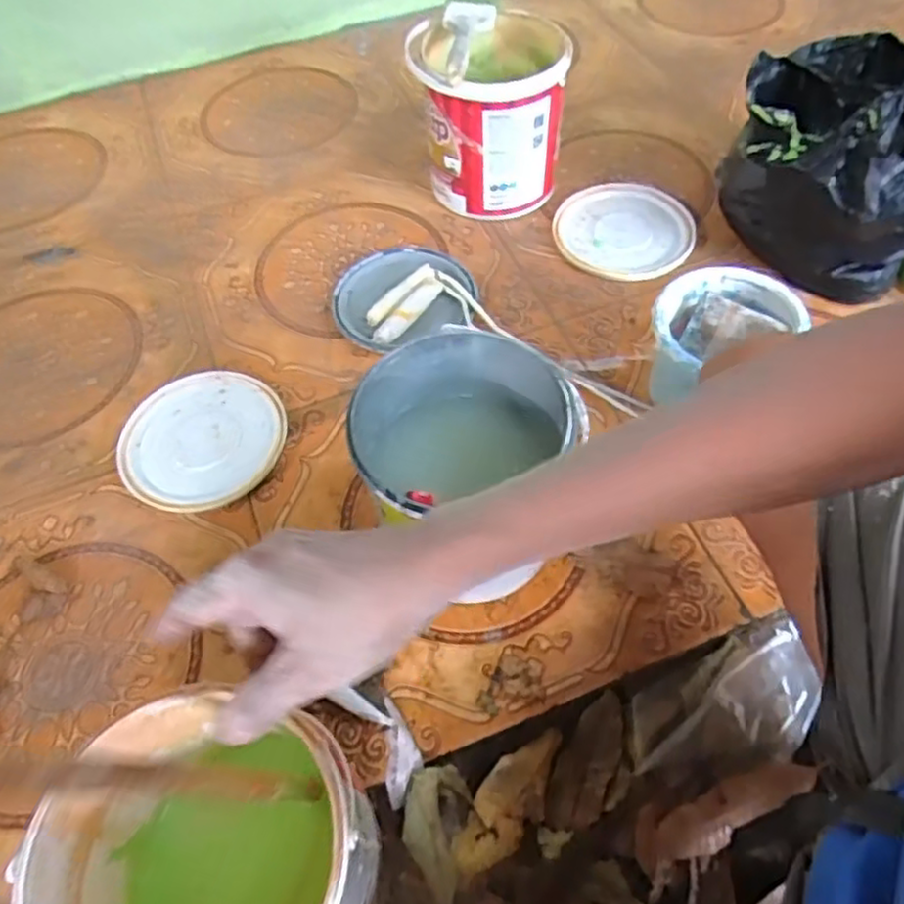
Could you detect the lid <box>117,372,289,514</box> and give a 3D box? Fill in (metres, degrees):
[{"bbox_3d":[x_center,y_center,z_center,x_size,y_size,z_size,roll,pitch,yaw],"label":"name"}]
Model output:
[{"bbox_3d":[-0.274,-0.016,0.763,0.175,0.012,0.170,-2,57,3],"label":"lid"}]

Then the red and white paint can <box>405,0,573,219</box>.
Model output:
[{"bbox_3d":[0.052,-0.452,0.905,0.183,0.215,0.196,-2,57,3],"label":"red and white paint can"}]

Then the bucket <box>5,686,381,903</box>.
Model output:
[{"bbox_3d":[-0.145,0.281,0.461,0.175,0.184,0.170,-2,57,3],"label":"bucket"}]

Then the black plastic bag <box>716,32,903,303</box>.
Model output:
[{"bbox_3d":[0.446,-0.301,0.775,0.169,0.231,0.269,-33,61,-17],"label":"black plastic bag"}]

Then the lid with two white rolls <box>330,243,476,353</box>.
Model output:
[{"bbox_3d":[-0.058,-0.195,0.856,0.173,0.029,0.178,-2,57,3],"label":"lid with two white rolls"}]

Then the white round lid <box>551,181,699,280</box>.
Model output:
[{"bbox_3d":[0.226,-0.296,0.915,0.175,0.020,0.175,-2,57,3],"label":"white round lid"}]

